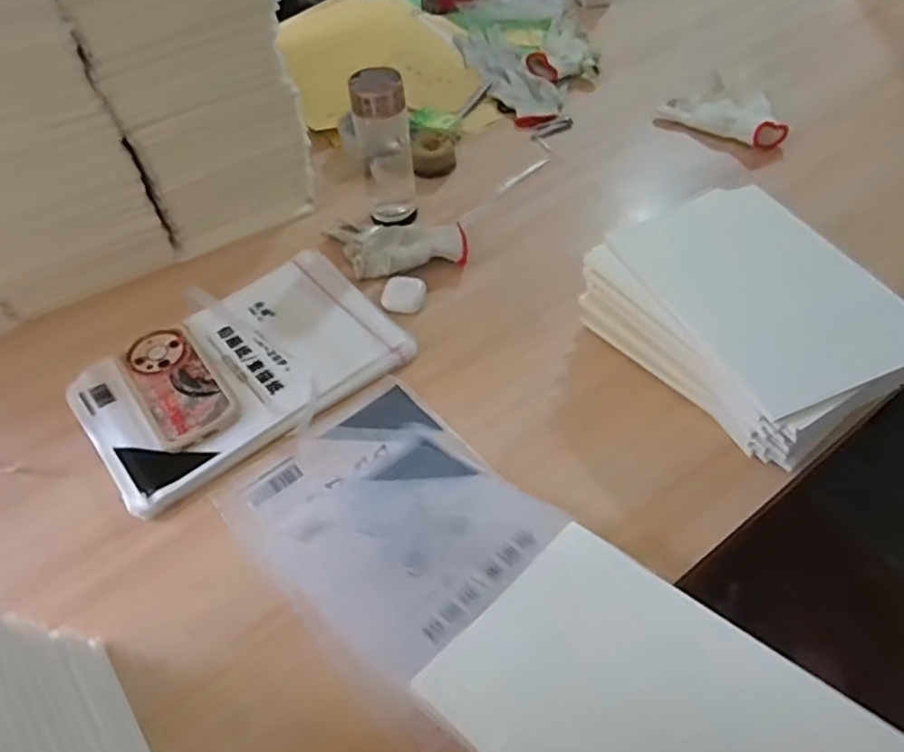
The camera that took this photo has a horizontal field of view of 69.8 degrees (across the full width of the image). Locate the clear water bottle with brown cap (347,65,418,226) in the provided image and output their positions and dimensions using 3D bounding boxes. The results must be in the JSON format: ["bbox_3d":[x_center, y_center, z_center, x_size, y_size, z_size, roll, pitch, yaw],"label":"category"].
[{"bbox_3d":[-0.083,-0.280,0.829,0.066,0.194,0.069,-10,50,-4],"label":"clear water bottle with brown cap"}]

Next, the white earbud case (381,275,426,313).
[{"bbox_3d":[-0.059,-0.099,0.785,0.048,0.019,0.052,6,51,9],"label":"white earbud case"}]

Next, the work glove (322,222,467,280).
[{"bbox_3d":[-0.074,-0.168,0.832,0.184,0.031,0.101,3,50,7],"label":"work glove"}]

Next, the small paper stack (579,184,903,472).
[{"bbox_3d":[0.295,-0.045,0.663,0.221,0.132,0.265,-22,52,-14],"label":"small paper stack"}]

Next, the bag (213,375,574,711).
[{"bbox_3d":[-0.061,0.119,0.593,0.214,0.050,0.269,-38,57,-25],"label":"bag"}]

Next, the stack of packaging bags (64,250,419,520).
[{"bbox_3d":[-0.233,-0.011,0.723,0.331,0.035,0.223,-34,56,-22],"label":"stack of packaging bags"}]

